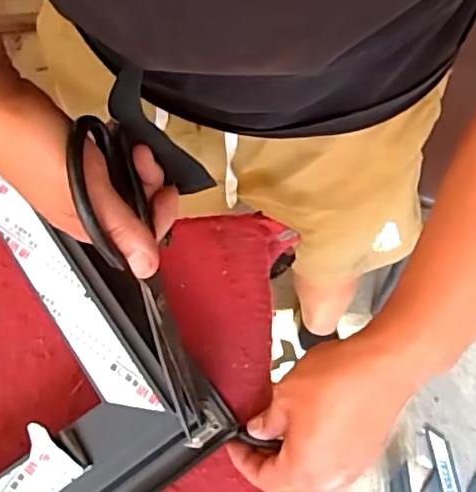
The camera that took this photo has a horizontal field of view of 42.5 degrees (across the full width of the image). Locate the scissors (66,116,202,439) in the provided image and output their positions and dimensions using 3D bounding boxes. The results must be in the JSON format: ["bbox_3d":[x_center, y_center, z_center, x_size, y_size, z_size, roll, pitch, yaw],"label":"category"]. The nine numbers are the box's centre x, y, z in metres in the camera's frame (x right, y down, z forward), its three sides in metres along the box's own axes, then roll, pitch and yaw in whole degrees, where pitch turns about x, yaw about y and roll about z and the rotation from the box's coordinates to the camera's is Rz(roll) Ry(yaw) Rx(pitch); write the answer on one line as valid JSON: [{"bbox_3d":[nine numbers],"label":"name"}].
[{"bbox_3d":[-0.062,0.028,0.407,0.033,0.077,0.228,-18,105,-4],"label":"scissors"}]

